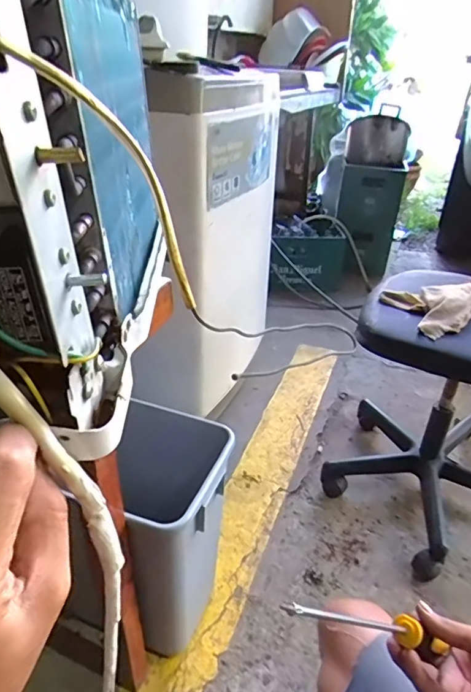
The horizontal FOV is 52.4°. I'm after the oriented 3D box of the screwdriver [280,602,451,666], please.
[{"bbox_3d":[0.129,0.251,0.427,0.026,0.298,0.028,-46,40,7],"label":"screwdriver"}]

